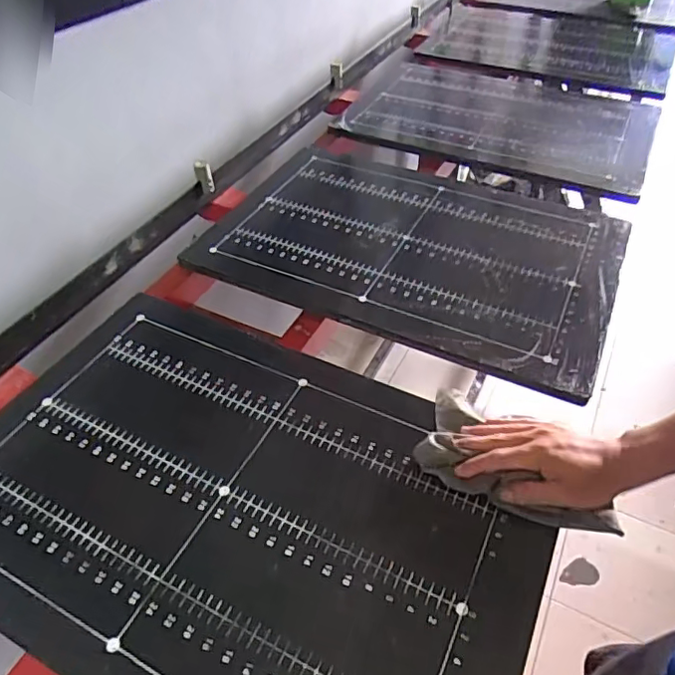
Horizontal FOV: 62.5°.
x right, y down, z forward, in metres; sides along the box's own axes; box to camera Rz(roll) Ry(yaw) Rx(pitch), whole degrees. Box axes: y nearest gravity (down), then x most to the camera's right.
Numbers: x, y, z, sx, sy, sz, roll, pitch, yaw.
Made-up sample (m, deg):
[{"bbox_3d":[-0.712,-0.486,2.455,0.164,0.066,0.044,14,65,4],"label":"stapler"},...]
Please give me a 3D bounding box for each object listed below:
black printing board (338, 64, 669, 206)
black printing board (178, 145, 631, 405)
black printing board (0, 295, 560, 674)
[{"bbox_3d":[0.332,-0.462,1.146,0.585,0.025,0.424,19,49,19],"label":"black printing board"},{"bbox_3d":[0.110,-0.153,0.857,0.590,0.026,0.399,19,49,19],"label":"black printing board"},{"bbox_3d":[-0.105,0.157,0.561,0.587,0.010,0.392,20,49,20],"label":"black printing board"}]

